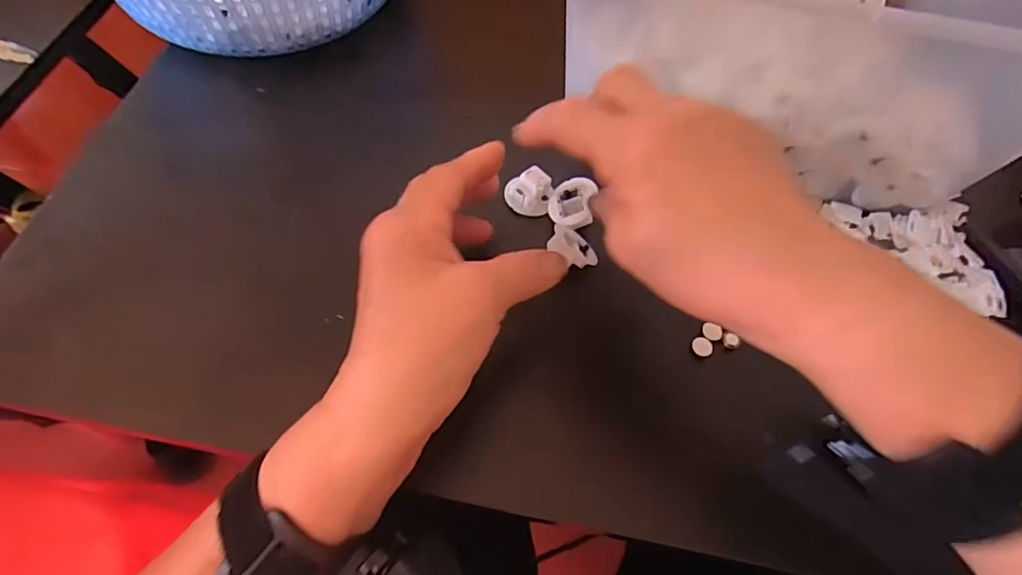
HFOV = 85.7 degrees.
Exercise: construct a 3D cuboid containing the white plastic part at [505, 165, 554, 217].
[{"bbox_3d":[0.012,-0.062,0.354,0.030,0.021,0.027,14,61,4],"label":"white plastic part"}]

